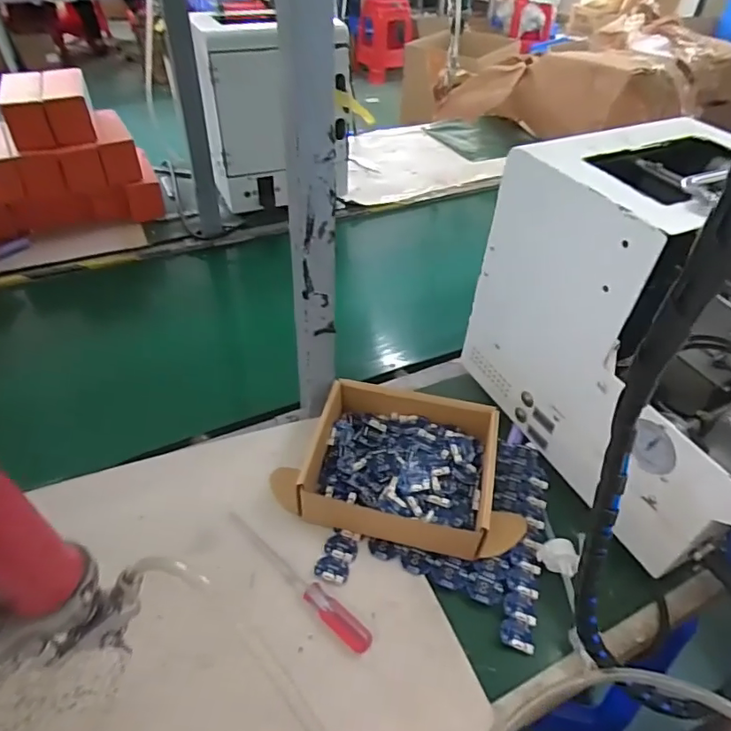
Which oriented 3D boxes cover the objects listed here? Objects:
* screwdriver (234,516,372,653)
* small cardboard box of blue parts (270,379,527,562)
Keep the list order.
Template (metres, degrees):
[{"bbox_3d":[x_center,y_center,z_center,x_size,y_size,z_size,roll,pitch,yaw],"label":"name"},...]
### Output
[{"bbox_3d":[-0.056,0.175,0.429,0.154,0.016,0.019,33,50,26],"label":"screwdriver"},{"bbox_3d":[0.046,0.086,0.494,0.211,0.041,0.160,15,45,10],"label":"small cardboard box of blue parts"}]

